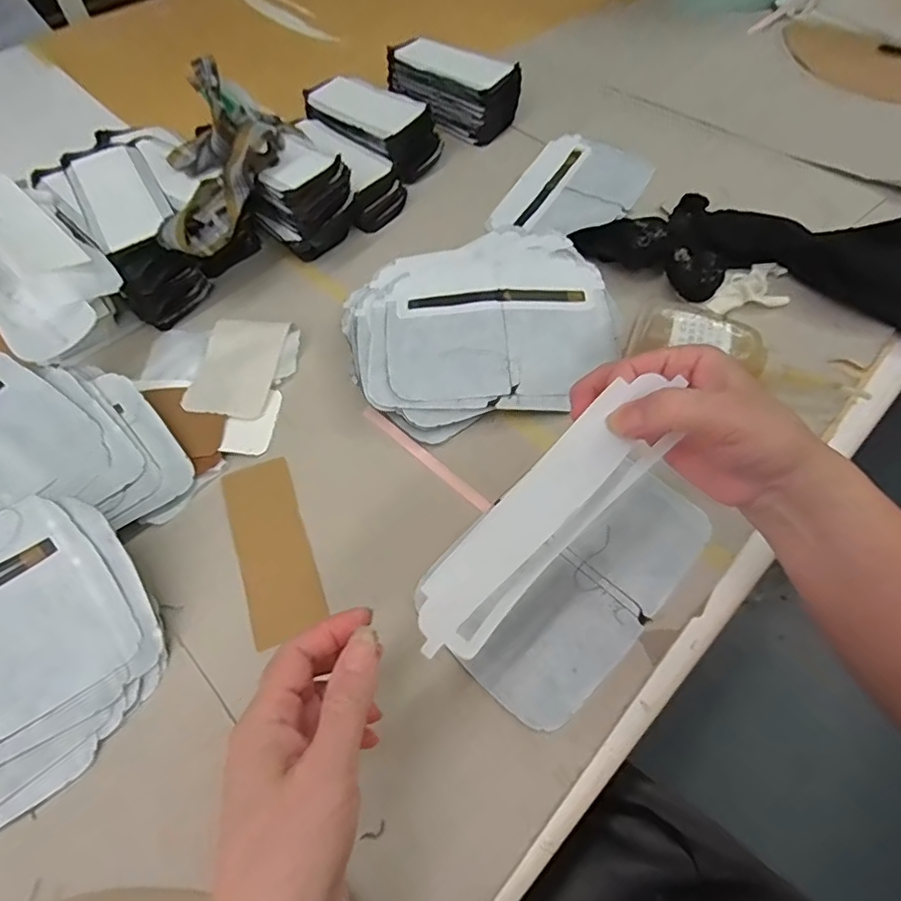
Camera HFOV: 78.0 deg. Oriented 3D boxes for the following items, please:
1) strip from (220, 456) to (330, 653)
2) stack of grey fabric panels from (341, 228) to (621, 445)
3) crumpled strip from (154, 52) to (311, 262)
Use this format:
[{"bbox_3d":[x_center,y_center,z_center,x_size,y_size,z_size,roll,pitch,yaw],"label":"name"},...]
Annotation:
[{"bbox_3d":[-0.134,0.070,0.419,0.052,0.004,0.144,-19,60,-12],"label":"strip"},{"bbox_3d":[0.028,-0.106,0.491,0.232,0.052,0.185,-18,59,-9],"label":"stack of grey fabric panels"},{"bbox_3d":[-0.217,-0.262,0.508,0.098,0.070,0.185,11,76,4],"label":"crumpled strip"}]

